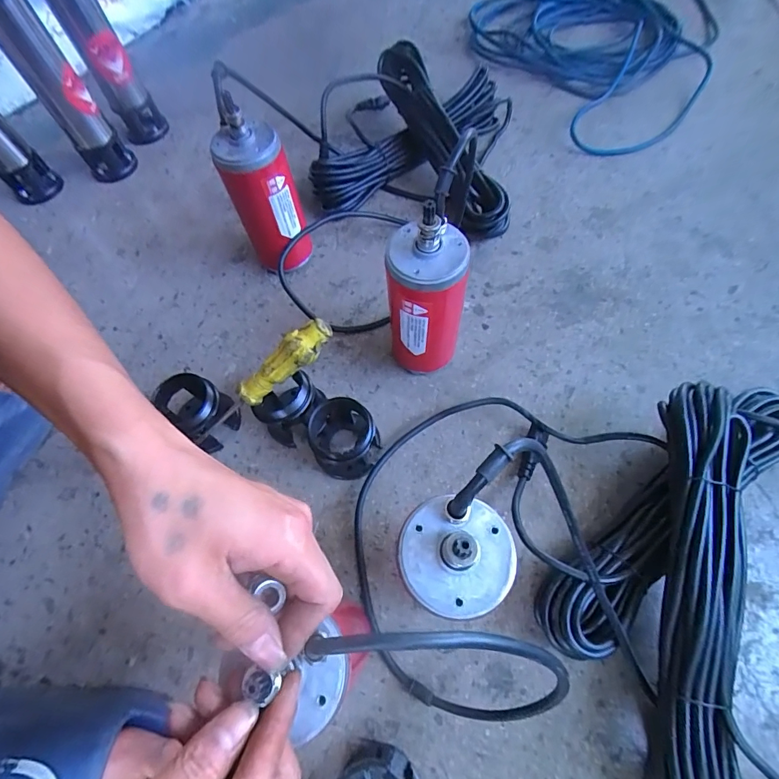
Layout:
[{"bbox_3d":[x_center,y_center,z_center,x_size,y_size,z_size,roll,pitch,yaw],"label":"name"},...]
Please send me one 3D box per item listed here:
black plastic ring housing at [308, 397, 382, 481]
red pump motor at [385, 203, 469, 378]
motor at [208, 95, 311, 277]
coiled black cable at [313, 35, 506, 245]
[{"bbox_3d":[-0.049,0.051,0.449,0.069,0.067,0.073,-1,65,2],"label":"black plastic ring housing"},{"bbox_3d":[0.040,-0.094,0.437,0.071,0.207,0.082,7,65,6],"label":"red pump motor"},{"bbox_3d":[-0.147,-0.226,0.510,0.063,0.205,0.064,-1,65,2],"label":"motor"},{"bbox_3d":[0.040,-0.380,0.629,0.269,0.089,0.331,6,65,6],"label":"coiled black cable"}]

